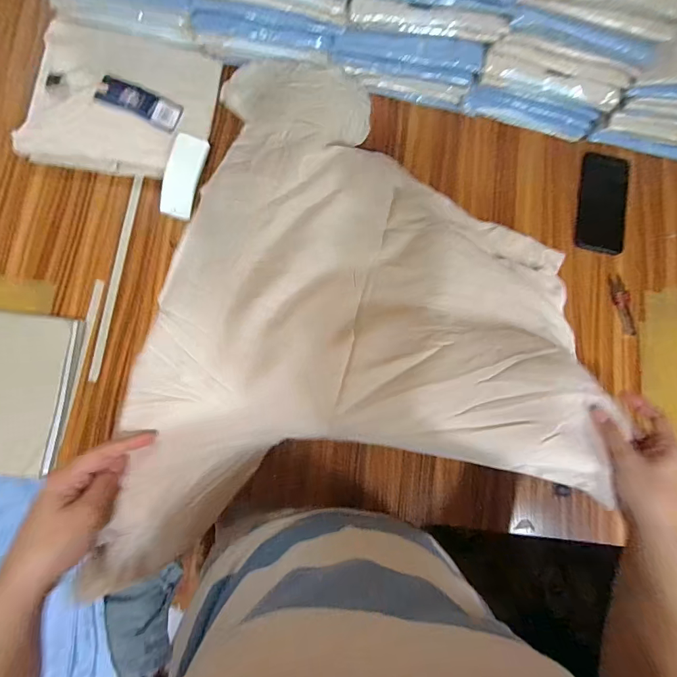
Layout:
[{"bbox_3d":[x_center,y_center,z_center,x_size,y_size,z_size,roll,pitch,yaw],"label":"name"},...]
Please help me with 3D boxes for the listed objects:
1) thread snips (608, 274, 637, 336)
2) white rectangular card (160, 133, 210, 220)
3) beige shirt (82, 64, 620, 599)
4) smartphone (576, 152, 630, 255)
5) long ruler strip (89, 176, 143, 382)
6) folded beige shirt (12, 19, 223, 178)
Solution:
[{"bbox_3d":[0.467,-0.055,0.650,0.029,0.004,0.099,-12,83,-7],"label":"thread snips"},{"bbox_3d":[-0.232,-0.240,0.591,0.047,0.009,0.117,16,103,-16],"label":"white rectangular card"},{"bbox_3d":[0.057,-0.041,0.530,0.559,0.110,0.652,7,81,-4],"label":"beige shirt"},{"bbox_3d":[0.447,-0.230,0.668,0.086,0.013,0.168,13,81,-3],"label":"smartphone"},{"bbox_3d":[-0.329,-0.094,0.588,0.015,0.006,0.310,9,81,-4],"label":"long ruler strip"},{"bbox_3d":[-0.323,-0.354,0.596,0.251,0.054,0.210,8,81,-4],"label":"folded beige shirt"}]

